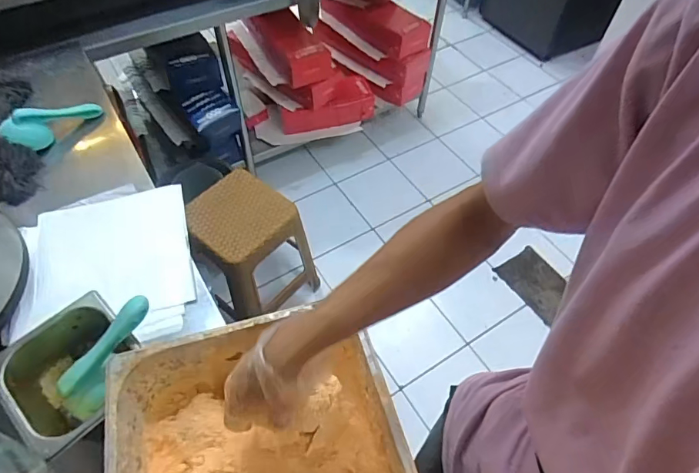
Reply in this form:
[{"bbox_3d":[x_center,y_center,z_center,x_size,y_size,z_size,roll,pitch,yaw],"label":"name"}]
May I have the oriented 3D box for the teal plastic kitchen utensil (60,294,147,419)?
[{"bbox_3d":[-0.335,0.161,0.607,0.054,0.034,0.184,31,89,19],"label":"teal plastic kitchen utensil"}]

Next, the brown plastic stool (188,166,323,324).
[{"bbox_3d":[-0.343,0.064,1.580,0.284,0.499,0.316,39,62,23],"label":"brown plastic stool"}]

